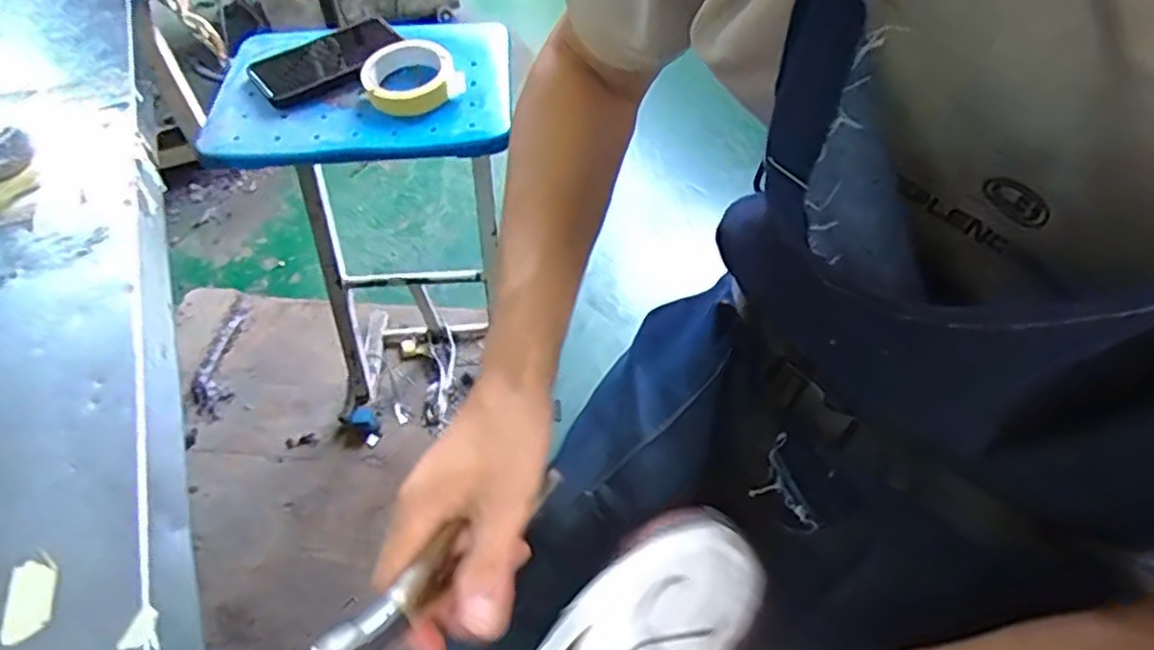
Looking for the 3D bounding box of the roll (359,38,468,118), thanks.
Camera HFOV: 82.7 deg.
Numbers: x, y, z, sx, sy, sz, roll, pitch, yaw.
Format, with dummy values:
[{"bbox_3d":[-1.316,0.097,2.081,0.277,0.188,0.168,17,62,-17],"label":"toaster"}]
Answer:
[{"bbox_3d":[-0.183,-0.275,0.716,0.102,0.032,0.108,-1,53,1],"label":"roll"}]

